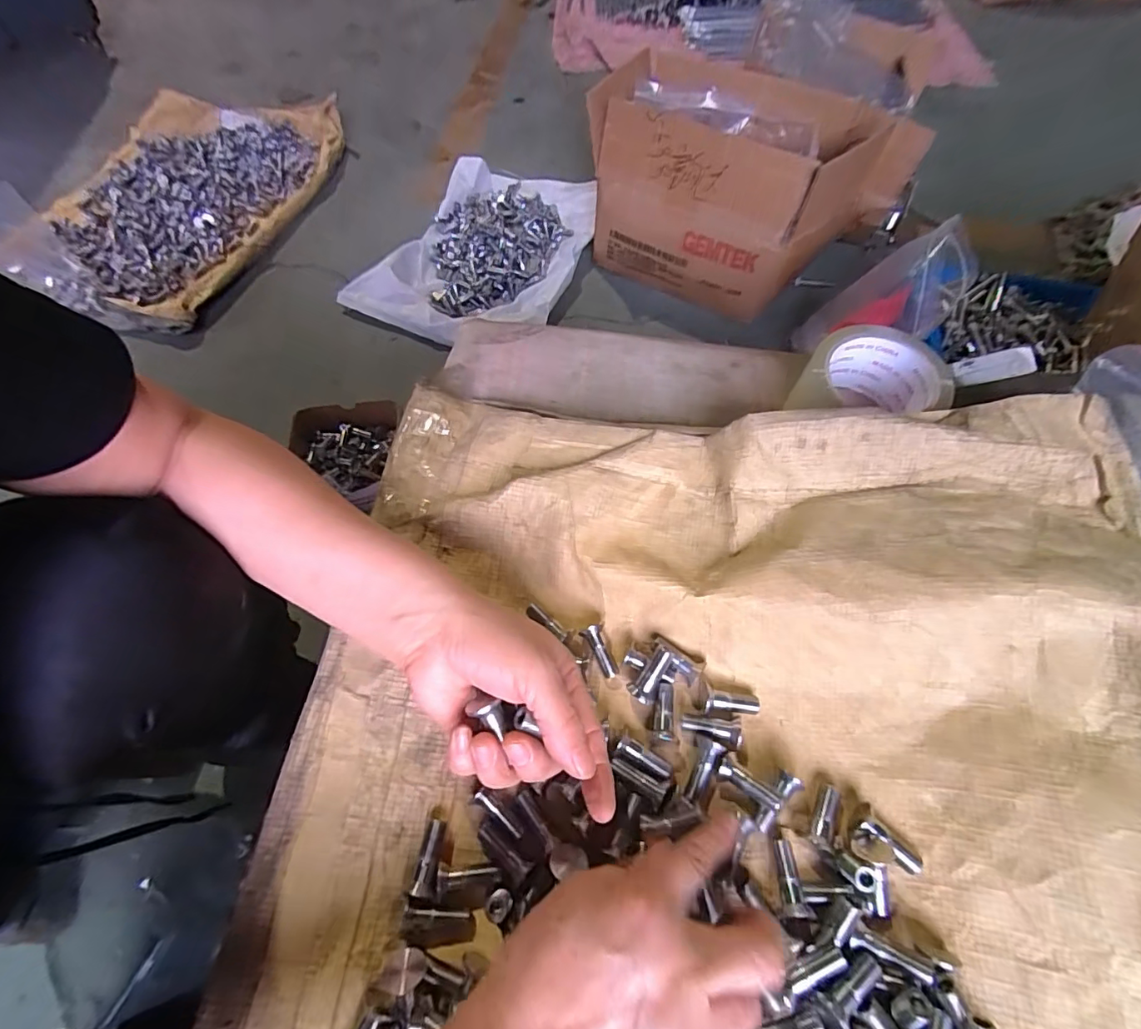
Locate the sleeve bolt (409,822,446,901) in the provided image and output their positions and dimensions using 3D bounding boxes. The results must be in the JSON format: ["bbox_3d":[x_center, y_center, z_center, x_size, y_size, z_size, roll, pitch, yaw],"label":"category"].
[{"bbox_3d":[-0.077,0.185,0.272,0.012,0.010,0.034,4,62,3],"label":"sleeve bolt"}]

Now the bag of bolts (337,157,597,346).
[{"bbox_3d":[-0.159,-0.530,0.993,0.362,0.042,0.525,17,63,10],"label":"bag of bolts"}]

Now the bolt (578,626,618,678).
[{"bbox_3d":[0.020,0.090,0.329,0.010,0.010,0.036,-26,80,-15],"label":"bolt"}]

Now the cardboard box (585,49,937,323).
[{"bbox_3d":[0.290,-0.559,0.890,0.477,0.264,0.305,28,66,15],"label":"cardboard box"}]

